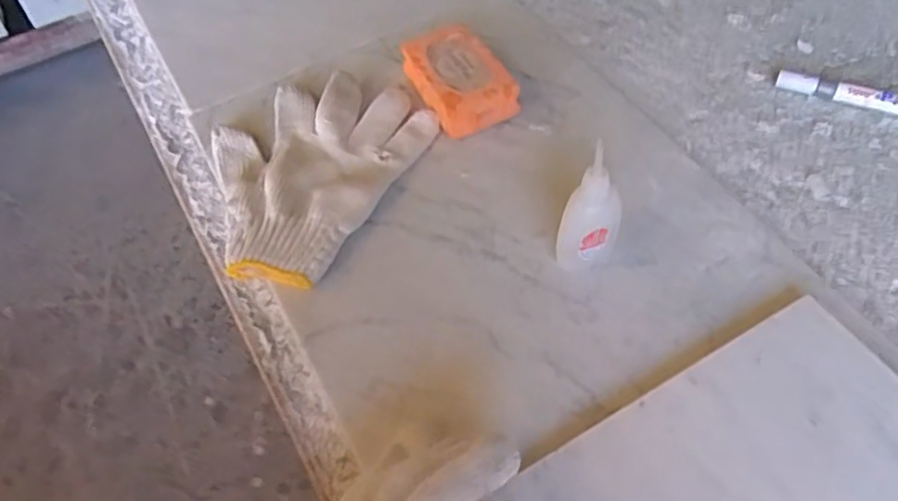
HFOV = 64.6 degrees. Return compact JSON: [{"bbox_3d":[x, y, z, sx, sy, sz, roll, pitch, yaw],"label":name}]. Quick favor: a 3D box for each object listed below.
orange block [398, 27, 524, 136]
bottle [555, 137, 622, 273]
[{"bbox_3d":[0.008,-0.134,0.559,0.062,0.033,0.091,-23,54,-15],"label":"orange block"},{"bbox_3d":[0.087,-0.024,0.429,0.032,0.092,0.036,16,54,14],"label":"bottle"}]

